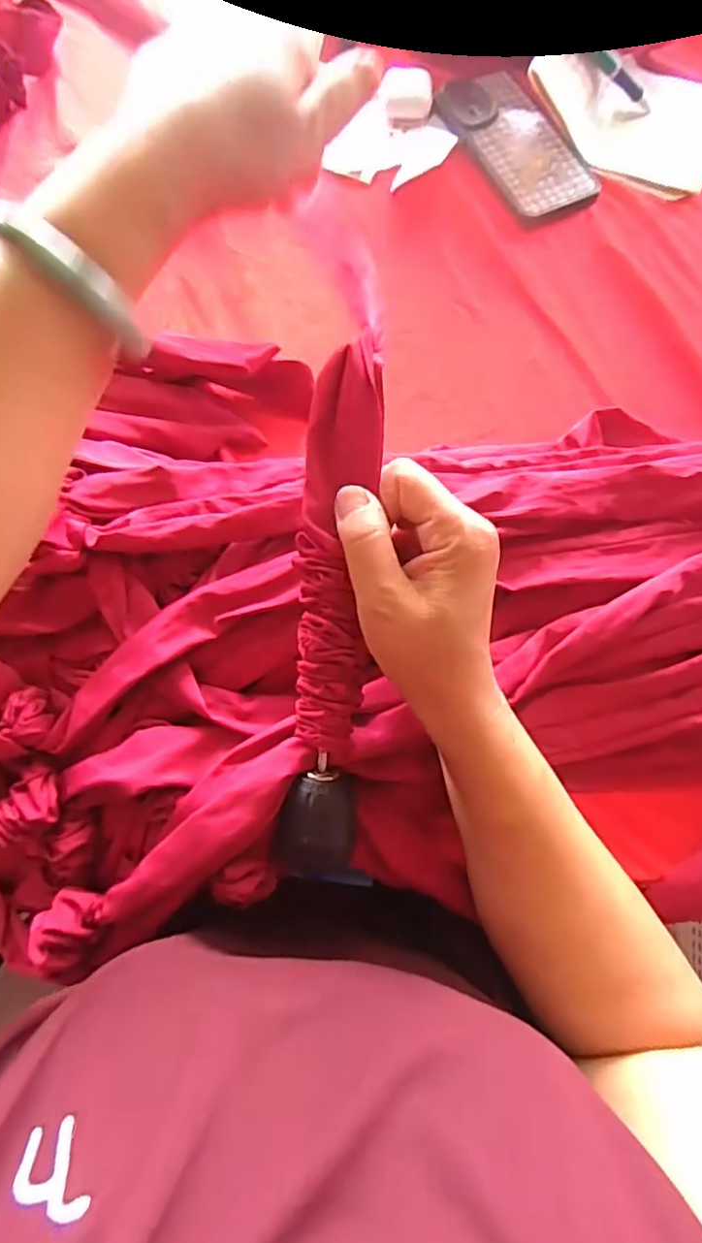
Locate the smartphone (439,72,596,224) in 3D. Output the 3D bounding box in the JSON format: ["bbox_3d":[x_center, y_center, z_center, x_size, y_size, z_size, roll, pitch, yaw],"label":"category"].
[{"bbox_3d":[0.140,-0.415,0.513,0.072,0.015,0.162,-29,77,-7],"label":"smartphone"}]

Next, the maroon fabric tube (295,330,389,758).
[{"bbox_3d":[-0.007,-0.032,0.283,0.034,0.018,0.190,4,97,-1],"label":"maroon fabric tube"}]

